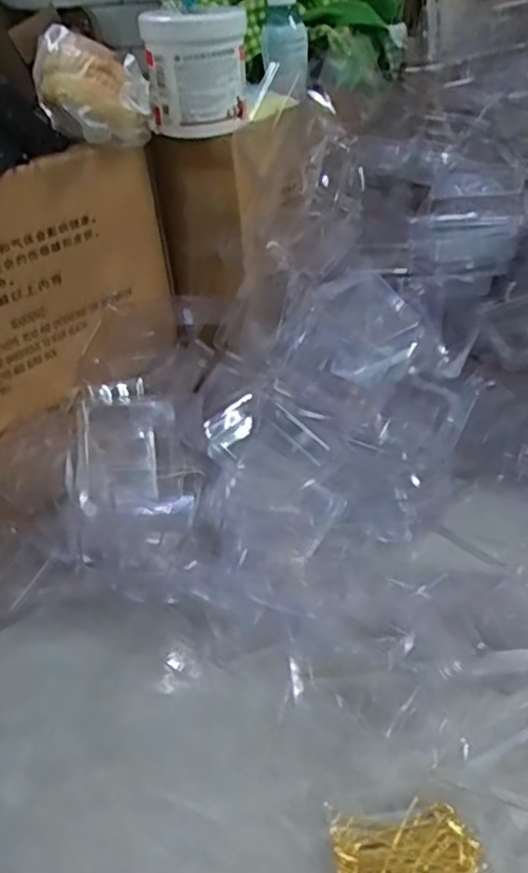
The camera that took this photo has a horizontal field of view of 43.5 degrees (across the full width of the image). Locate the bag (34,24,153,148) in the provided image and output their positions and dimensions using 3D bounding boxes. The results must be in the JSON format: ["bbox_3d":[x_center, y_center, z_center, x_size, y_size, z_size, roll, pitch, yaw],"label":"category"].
[{"bbox_3d":[-0.123,-0.247,0.474,0.079,0.065,0.095,-12,36,-11],"label":"bag"}]

